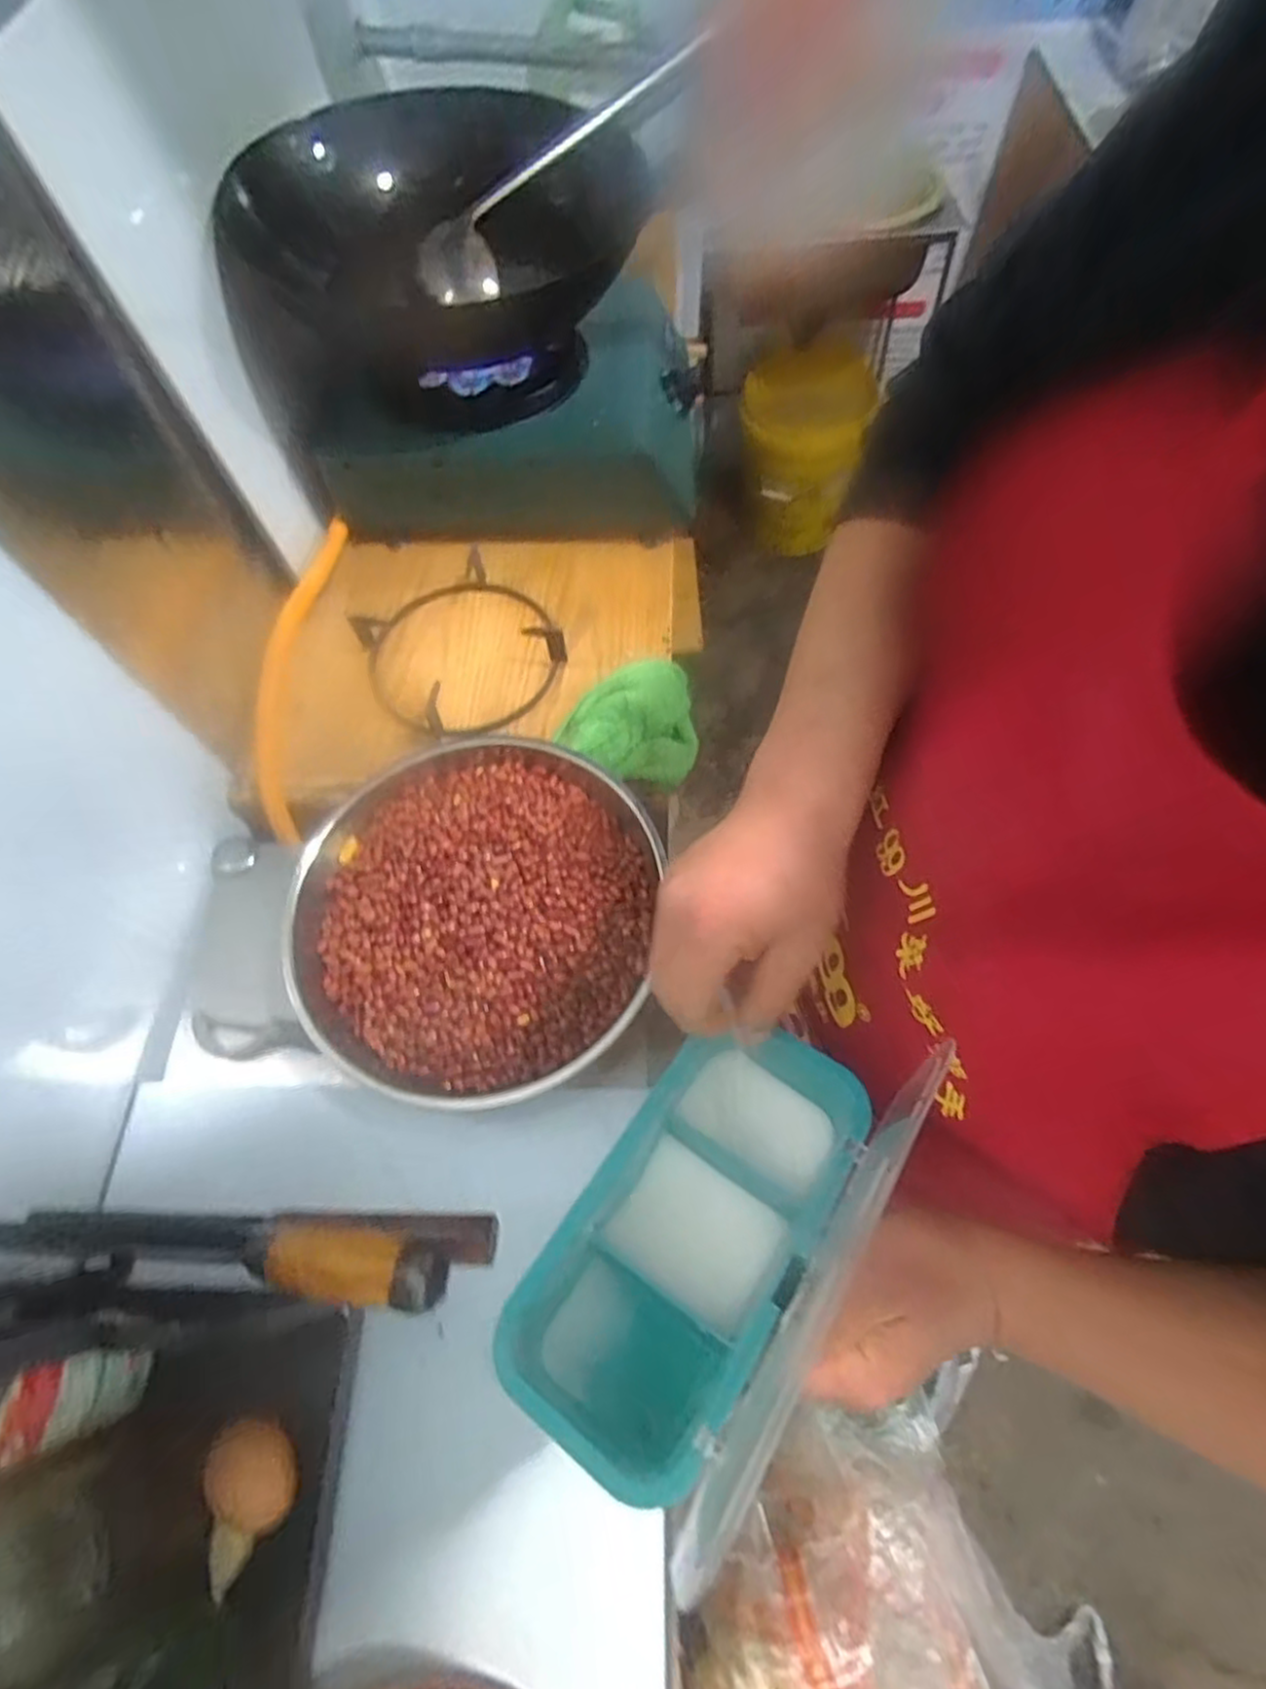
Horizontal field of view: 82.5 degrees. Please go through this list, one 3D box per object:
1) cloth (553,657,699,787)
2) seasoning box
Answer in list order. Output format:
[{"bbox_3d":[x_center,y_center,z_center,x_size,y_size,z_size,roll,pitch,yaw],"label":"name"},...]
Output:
[{"bbox_3d":[-0.008,-0.109,0.654,0.124,0.041,0.118,-9,64,-3],"label":"cloth"},{"bbox_3d":[0.039,0.165,0.325,0.109,0.080,0.199,32,69,15],"label":"seasoning box"}]

